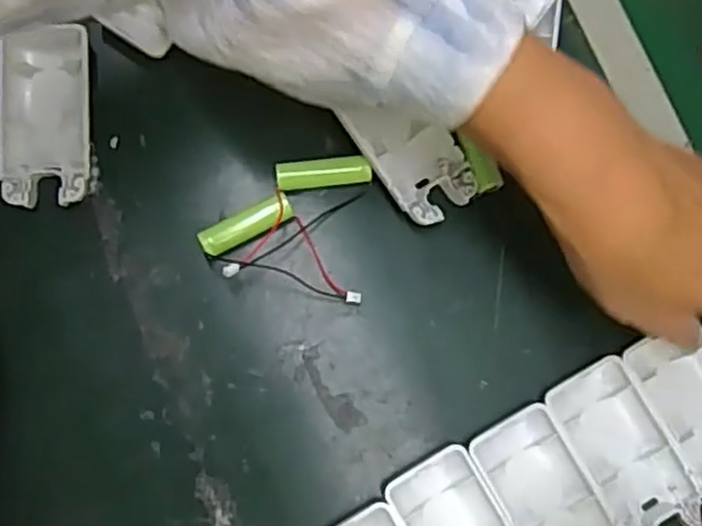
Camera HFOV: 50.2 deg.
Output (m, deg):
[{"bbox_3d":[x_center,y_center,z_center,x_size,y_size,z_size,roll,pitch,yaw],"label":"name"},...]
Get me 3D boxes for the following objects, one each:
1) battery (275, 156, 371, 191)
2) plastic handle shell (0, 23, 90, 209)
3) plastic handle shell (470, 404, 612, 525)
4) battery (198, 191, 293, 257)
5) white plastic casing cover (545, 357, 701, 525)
[{"bbox_3d":[-0.014,-0.047,0.392,0.049,0.010,0.013,-6,79,-3],"label":"battery"},{"bbox_3d":[-0.163,-0.077,0.398,0.046,0.015,0.096,-4,79,-2],"label":"plastic handle shell"},{"bbox_3d":[0.097,0.119,0.366,0.044,0.011,0.091,-29,81,-7],"label":"plastic handle shell"},{"bbox_3d":[-0.053,-0.019,0.386,0.049,0.012,0.014,-28,81,-7],"label":"battery"},{"bbox_3d":[0.138,0.098,0.380,0.044,0.019,0.093,-28,81,-7],"label":"white plastic casing cover"}]

